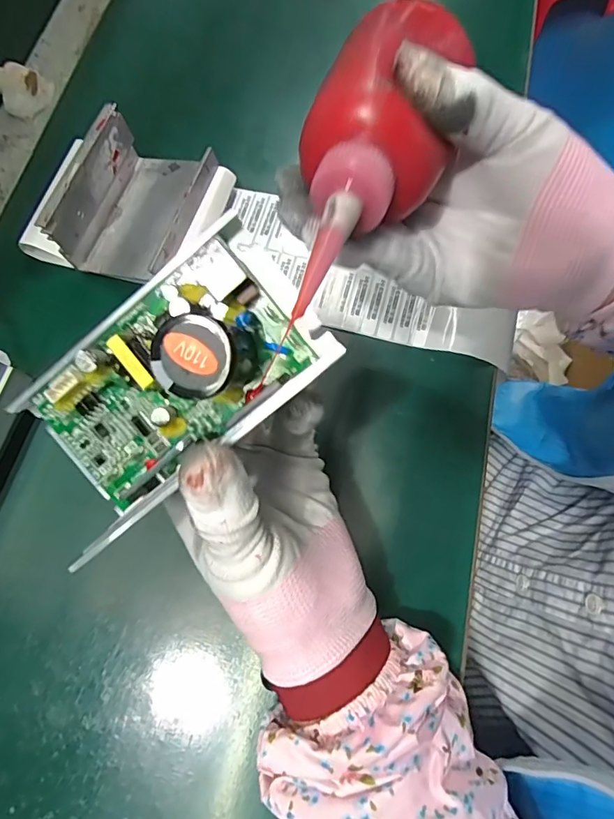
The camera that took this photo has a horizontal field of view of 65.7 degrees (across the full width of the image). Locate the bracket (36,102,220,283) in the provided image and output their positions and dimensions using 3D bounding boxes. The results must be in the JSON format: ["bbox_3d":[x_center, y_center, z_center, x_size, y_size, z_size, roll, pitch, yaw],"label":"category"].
[{"bbox_3d":[-0.125,-0.153,0.350,0.090,0.053,0.114,15,73,7],"label":"bracket"}]

